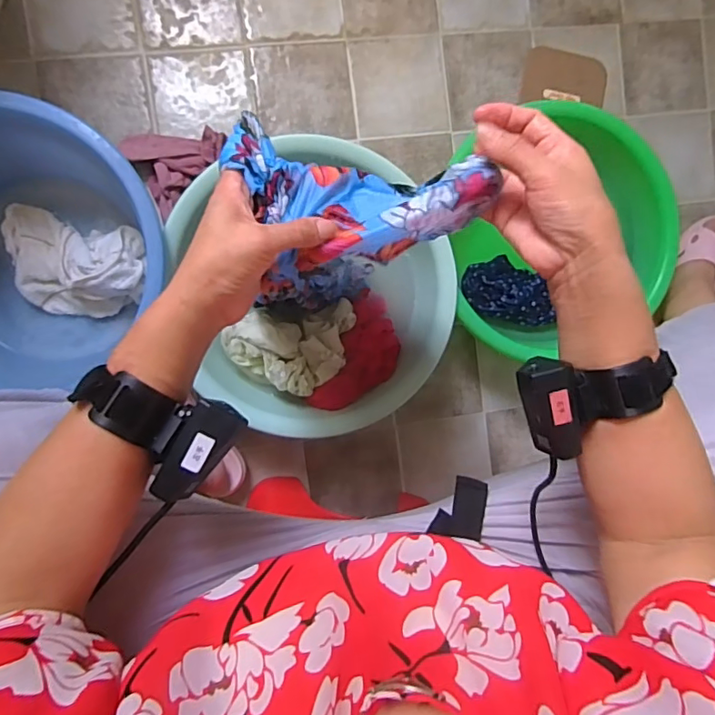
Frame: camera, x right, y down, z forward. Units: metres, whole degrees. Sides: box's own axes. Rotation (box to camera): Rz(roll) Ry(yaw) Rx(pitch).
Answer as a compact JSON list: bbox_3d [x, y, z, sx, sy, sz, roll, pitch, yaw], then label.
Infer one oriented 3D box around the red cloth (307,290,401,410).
[{"bbox_3d":[0.011,-0.002,0.745,0.096,0.050,0.182,25,77,-2],"label":"red cloth"}]

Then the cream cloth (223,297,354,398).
[{"bbox_3d":[-0.091,-0.010,0.725,0.182,0.058,0.120,-8,96,1],"label":"cream cloth"}]

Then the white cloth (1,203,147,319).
[{"bbox_3d":[-0.395,-0.126,0.722,0.204,0.060,0.140,13,96,-1],"label":"white cloth"}]

